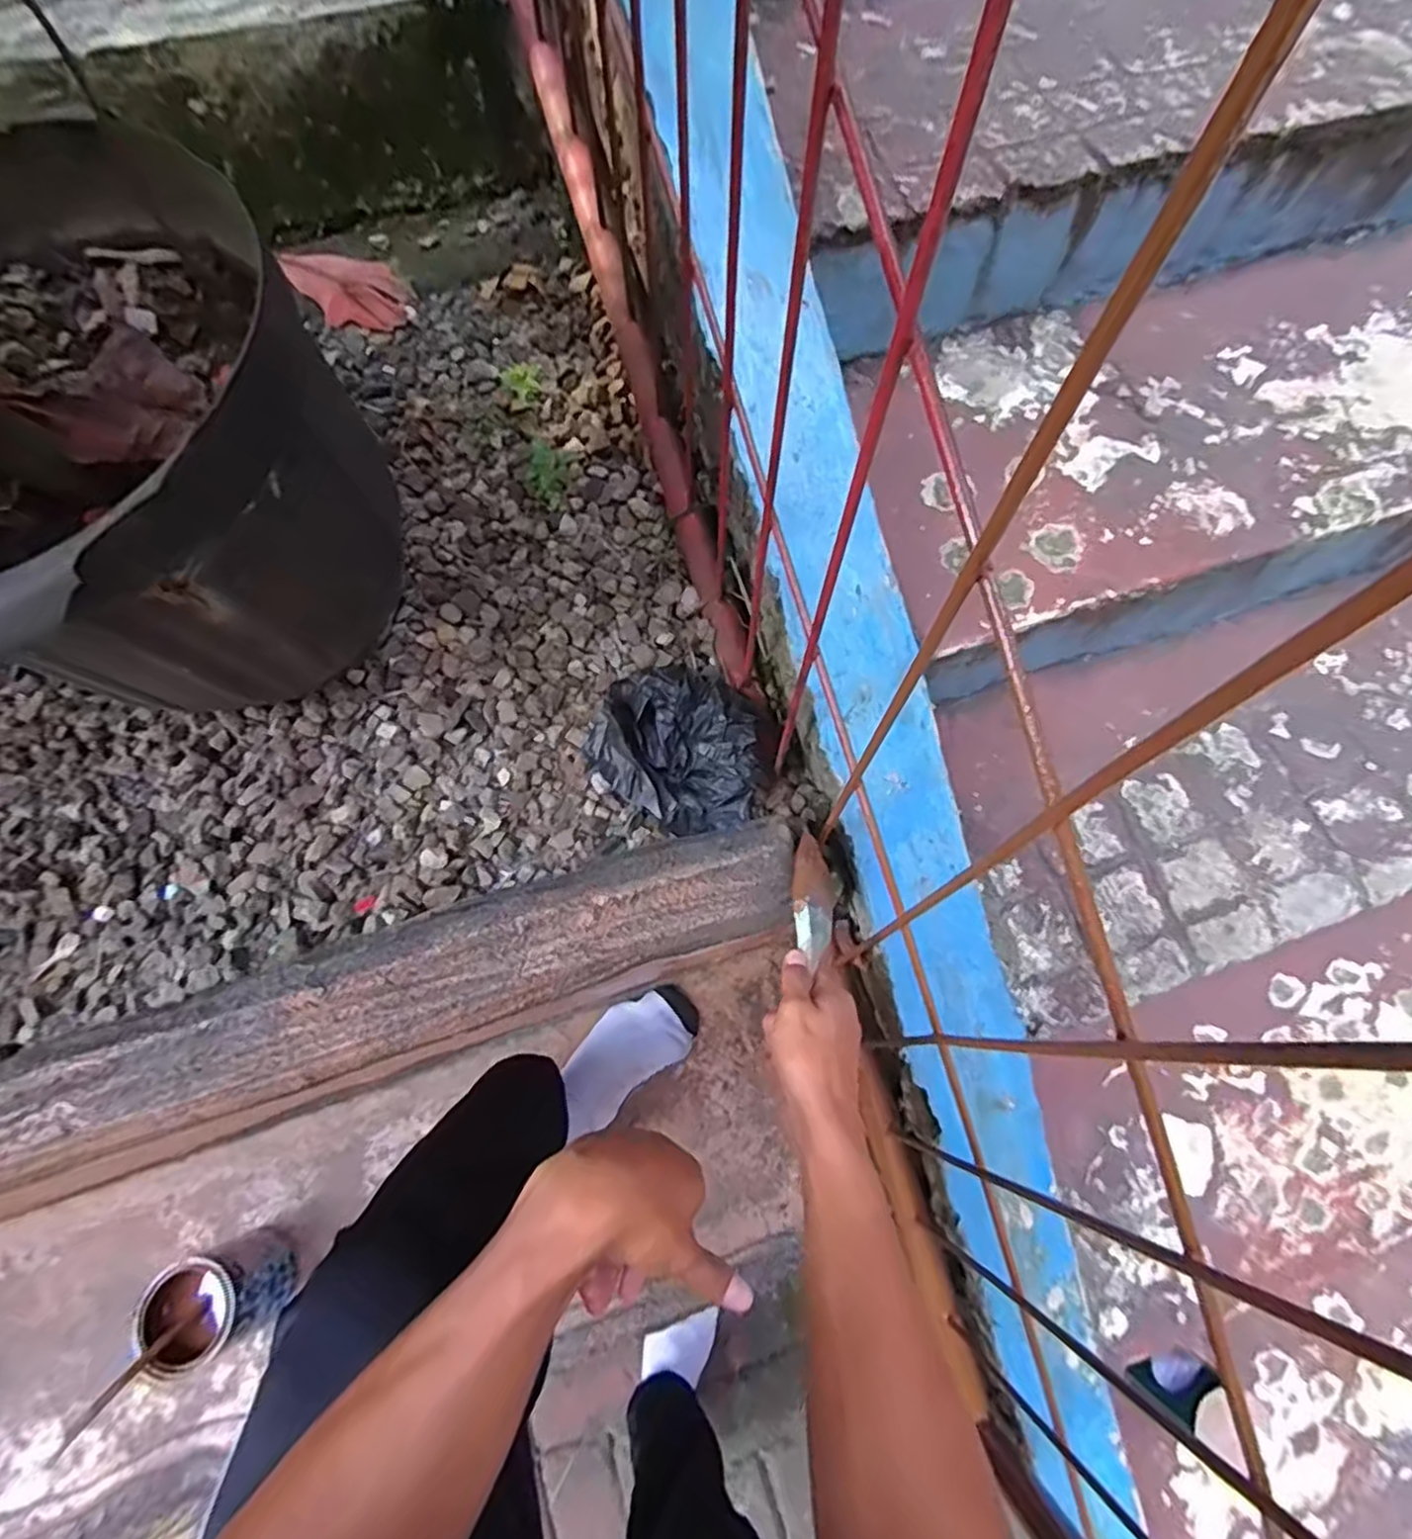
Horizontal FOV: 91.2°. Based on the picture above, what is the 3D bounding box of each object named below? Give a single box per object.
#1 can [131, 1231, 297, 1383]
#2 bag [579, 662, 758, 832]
[{"bbox_3d":[-0.540,0.591,0.780,0.102,0.130,0.099,0,69,1],"label":"can"},{"bbox_3d":[-0.033,-0.023,0.755,0.193,0.069,0.182,-3,69,0],"label":"bag"}]

